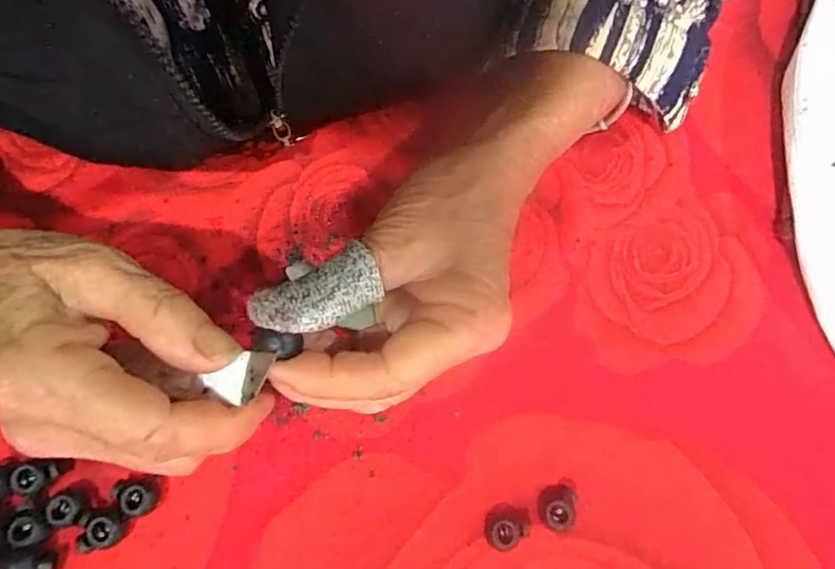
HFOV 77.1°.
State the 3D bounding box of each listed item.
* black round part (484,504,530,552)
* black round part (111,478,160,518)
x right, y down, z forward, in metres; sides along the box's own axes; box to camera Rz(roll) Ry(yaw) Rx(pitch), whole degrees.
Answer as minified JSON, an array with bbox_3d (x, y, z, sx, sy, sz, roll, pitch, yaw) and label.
[{"bbox_3d":[0.039,0.106,0.230,0.021,0.010,0.015,-31,78,-9],"label":"black round part"},{"bbox_3d":[-0.120,0.092,0.225,0.017,0.011,0.015,-8,75,-4],"label":"black round part"}]

